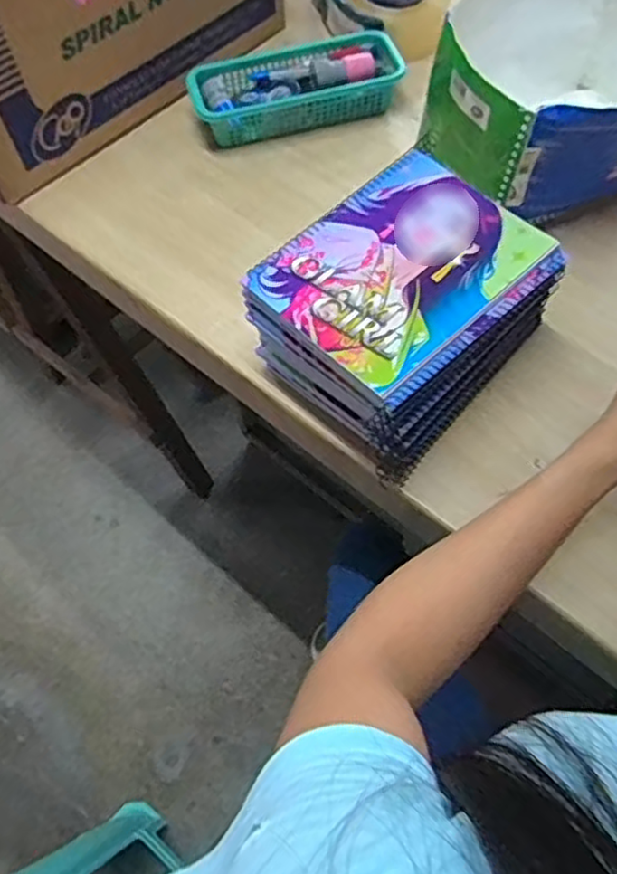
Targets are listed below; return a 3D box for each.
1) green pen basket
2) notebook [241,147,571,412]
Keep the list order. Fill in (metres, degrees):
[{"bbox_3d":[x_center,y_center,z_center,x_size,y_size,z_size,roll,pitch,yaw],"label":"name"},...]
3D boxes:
[{"bbox_3d":[-0.014,-0.381,0.740,0.225,0.042,0.099,-14,62,-6],"label":"green pen basket"},{"bbox_3d":[0.071,-0.125,0.508,0.195,0.017,0.151,-41,68,-18],"label":"notebook"}]

